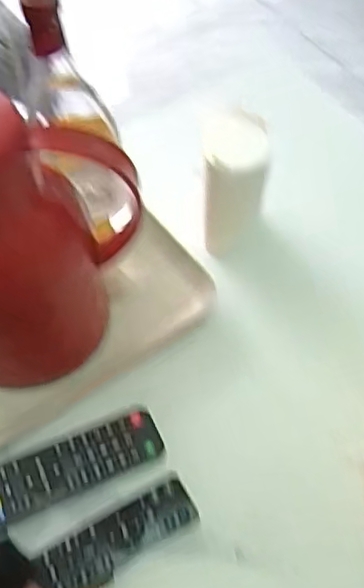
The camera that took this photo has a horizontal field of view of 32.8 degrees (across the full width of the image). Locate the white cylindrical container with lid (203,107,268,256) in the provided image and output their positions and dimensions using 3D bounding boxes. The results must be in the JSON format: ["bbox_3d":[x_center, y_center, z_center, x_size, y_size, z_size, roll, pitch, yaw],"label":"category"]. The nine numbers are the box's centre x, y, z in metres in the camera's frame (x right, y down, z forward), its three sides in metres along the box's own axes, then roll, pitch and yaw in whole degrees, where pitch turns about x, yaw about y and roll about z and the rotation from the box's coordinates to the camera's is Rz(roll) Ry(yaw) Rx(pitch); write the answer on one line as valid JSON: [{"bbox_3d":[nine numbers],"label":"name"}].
[{"bbox_3d":[0.048,-0.102,0.588,0.061,0.117,0.072,2,57,0],"label":"white cylindrical container with lid"}]

